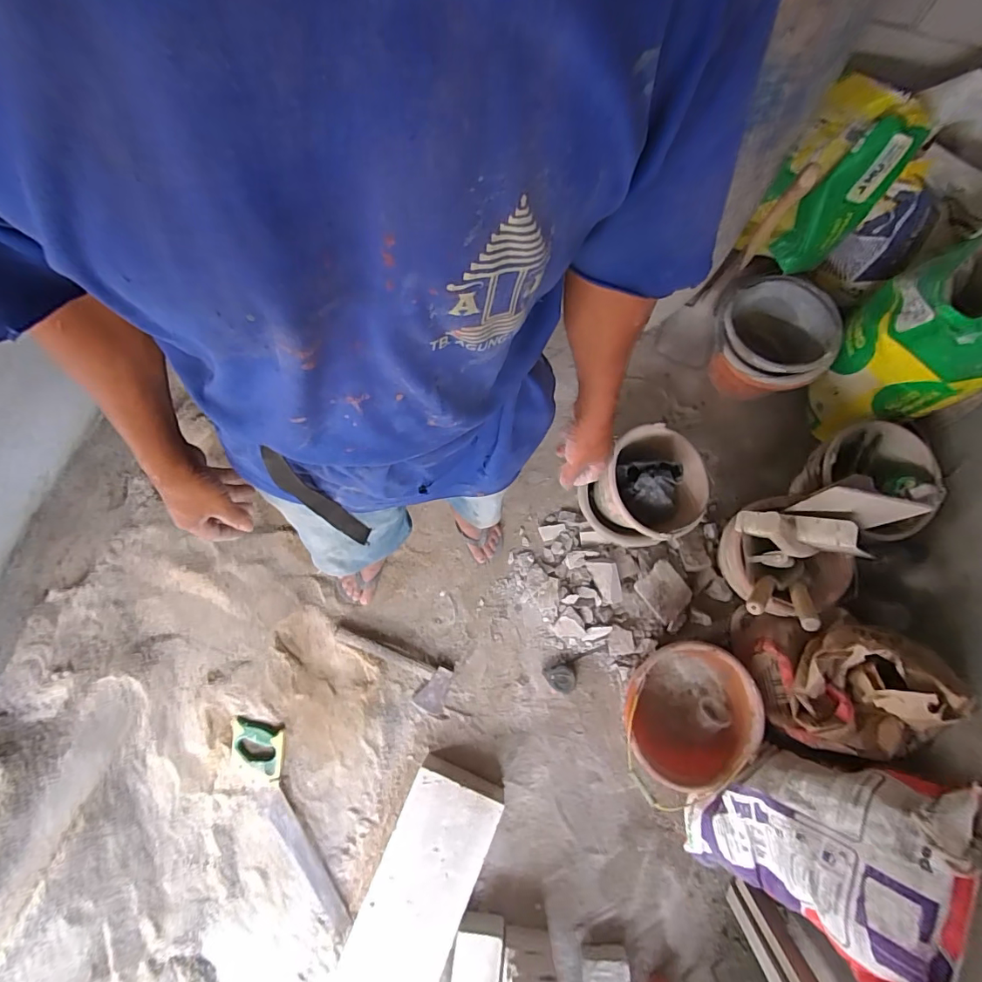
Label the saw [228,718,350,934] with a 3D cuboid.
[{"bbox_3d":[-0.472,0.756,1.116,0.113,0.029,0.503,-22,86,-11],"label":"saw"}]

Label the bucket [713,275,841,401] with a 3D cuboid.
[{"bbox_3d":[0.689,-0.370,1.271,0.283,0.245,0.295,33,80,9],"label":"bucket"}]

